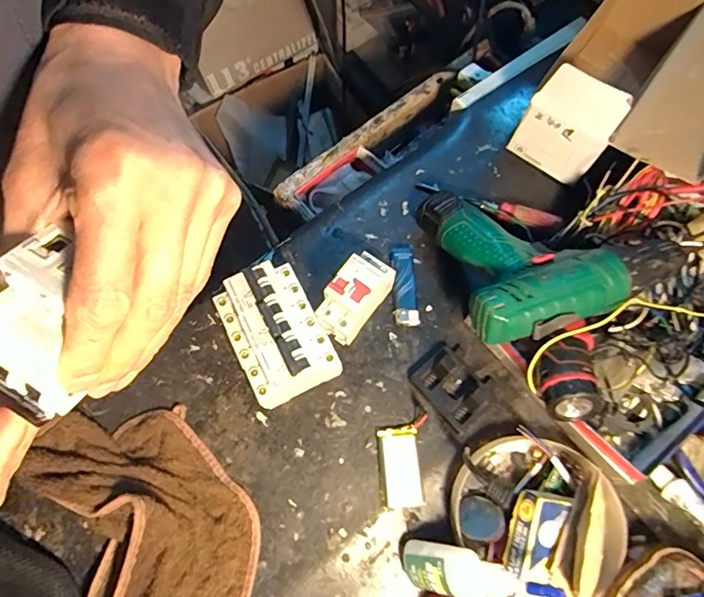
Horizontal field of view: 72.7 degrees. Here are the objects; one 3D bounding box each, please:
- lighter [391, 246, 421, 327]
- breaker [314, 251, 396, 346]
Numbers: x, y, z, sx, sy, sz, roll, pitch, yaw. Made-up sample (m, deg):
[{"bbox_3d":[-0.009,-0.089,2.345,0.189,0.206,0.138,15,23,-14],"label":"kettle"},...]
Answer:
[{"bbox_3d":[0.052,-0.014,0.473,0.024,0.013,0.084,-2,70,0],"label":"lighter"},{"bbox_3d":[0.003,0.002,0.438,0.041,0.068,0.075,35,74,12],"label":"breaker"}]

